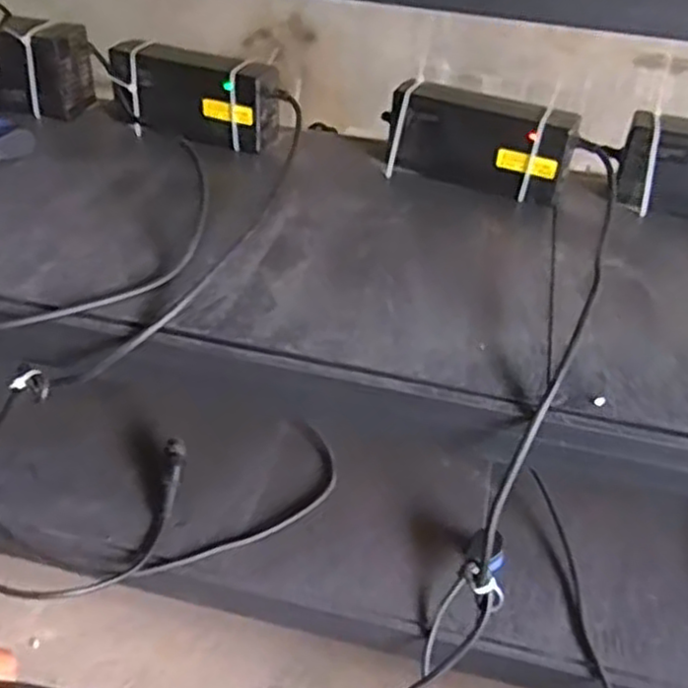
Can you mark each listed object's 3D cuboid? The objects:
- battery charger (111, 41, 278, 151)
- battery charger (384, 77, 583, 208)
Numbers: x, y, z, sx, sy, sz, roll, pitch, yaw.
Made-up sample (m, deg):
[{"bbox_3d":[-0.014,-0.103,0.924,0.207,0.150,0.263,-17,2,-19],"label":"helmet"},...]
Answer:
[{"bbox_3d":[-0.158,-0.260,0.777,0.181,0.083,0.060,15,42,13],"label":"battery charger"},{"bbox_3d":[0.128,-0.196,0.720,0.183,0.080,0.045,15,42,14],"label":"battery charger"}]

